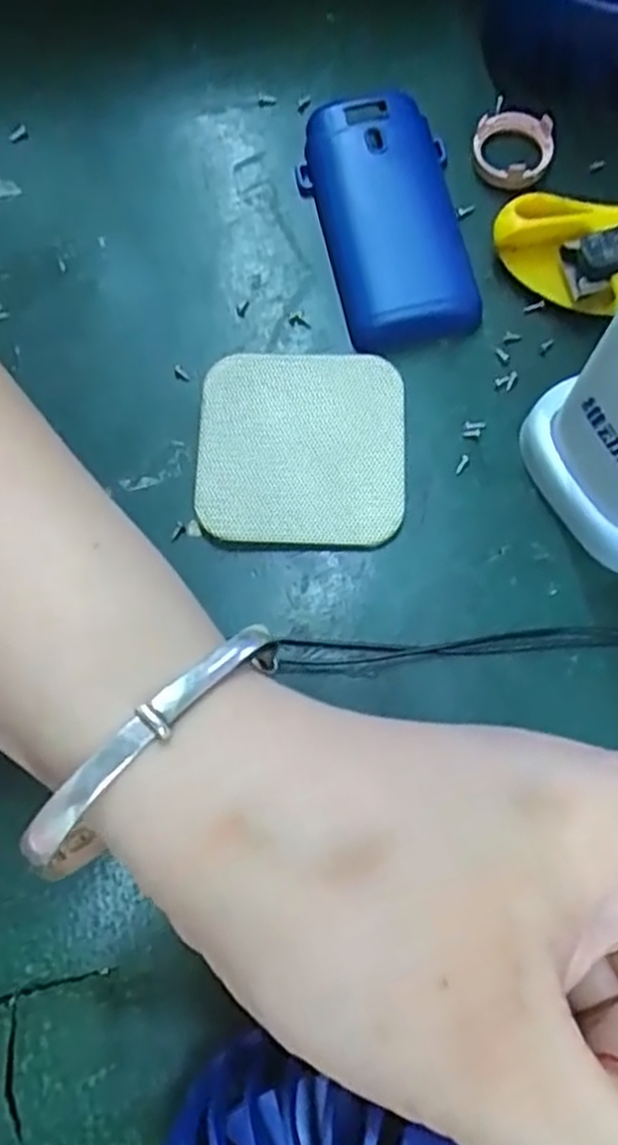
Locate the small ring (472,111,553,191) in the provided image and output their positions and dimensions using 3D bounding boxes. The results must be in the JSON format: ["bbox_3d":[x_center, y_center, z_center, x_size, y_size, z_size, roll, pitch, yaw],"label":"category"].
[{"bbox_3d":[0.072,-0.148,0.277,0.027,0.008,0.028,-1,74,2],"label":"small ring"}]

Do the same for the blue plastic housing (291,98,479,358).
[{"bbox_3d":[0.028,-0.121,0.268,0.048,0.013,0.091,-15,74,-2],"label":"blue plastic housing"}]

